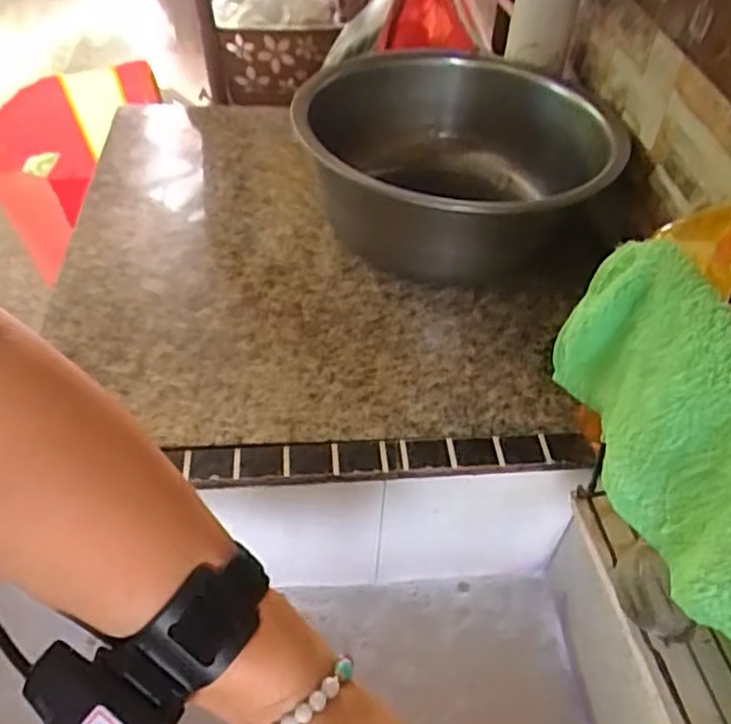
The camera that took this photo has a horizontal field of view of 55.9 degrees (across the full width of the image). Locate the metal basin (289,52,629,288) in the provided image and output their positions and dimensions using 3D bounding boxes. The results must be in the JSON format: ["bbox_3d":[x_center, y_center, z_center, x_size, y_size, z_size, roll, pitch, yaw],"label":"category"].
[{"bbox_3d":[0.094,-0.204,0.758,0.325,0.142,0.325,1,47,-2],"label":"metal basin"}]

